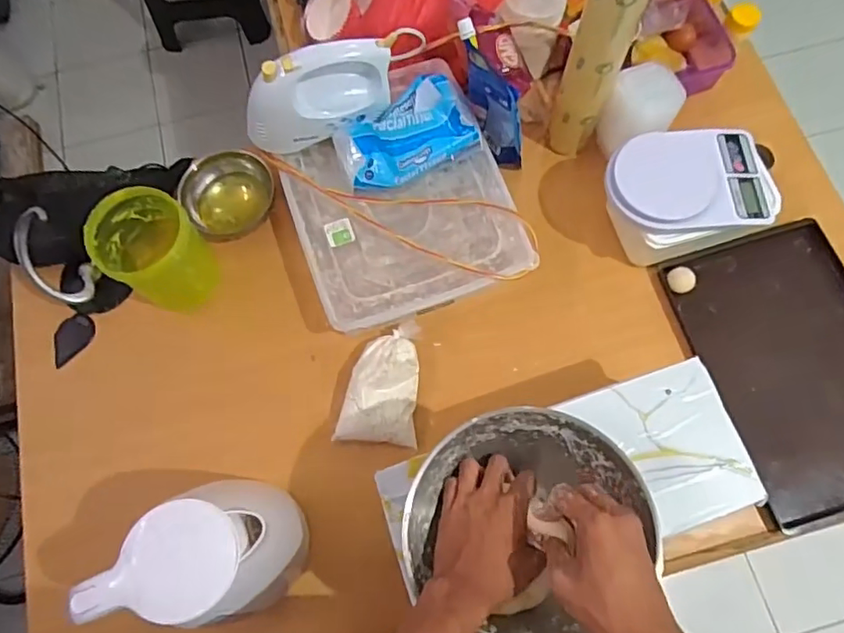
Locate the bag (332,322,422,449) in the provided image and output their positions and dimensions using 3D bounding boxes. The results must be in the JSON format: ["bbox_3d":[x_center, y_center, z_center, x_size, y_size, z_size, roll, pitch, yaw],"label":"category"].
[{"bbox_3d":[-0.053,0.080,0.739,0.096,0.032,0.157,5,72,3],"label":"bag"}]

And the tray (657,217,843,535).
[{"bbox_3d":[0.492,0.063,0.756,0.240,0.037,0.364,-17,75,-9],"label":"tray"}]

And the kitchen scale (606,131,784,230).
[{"bbox_3d":[0.342,-0.170,0.729,0.211,0.034,0.130,-6,72,0],"label":"kitchen scale"}]

